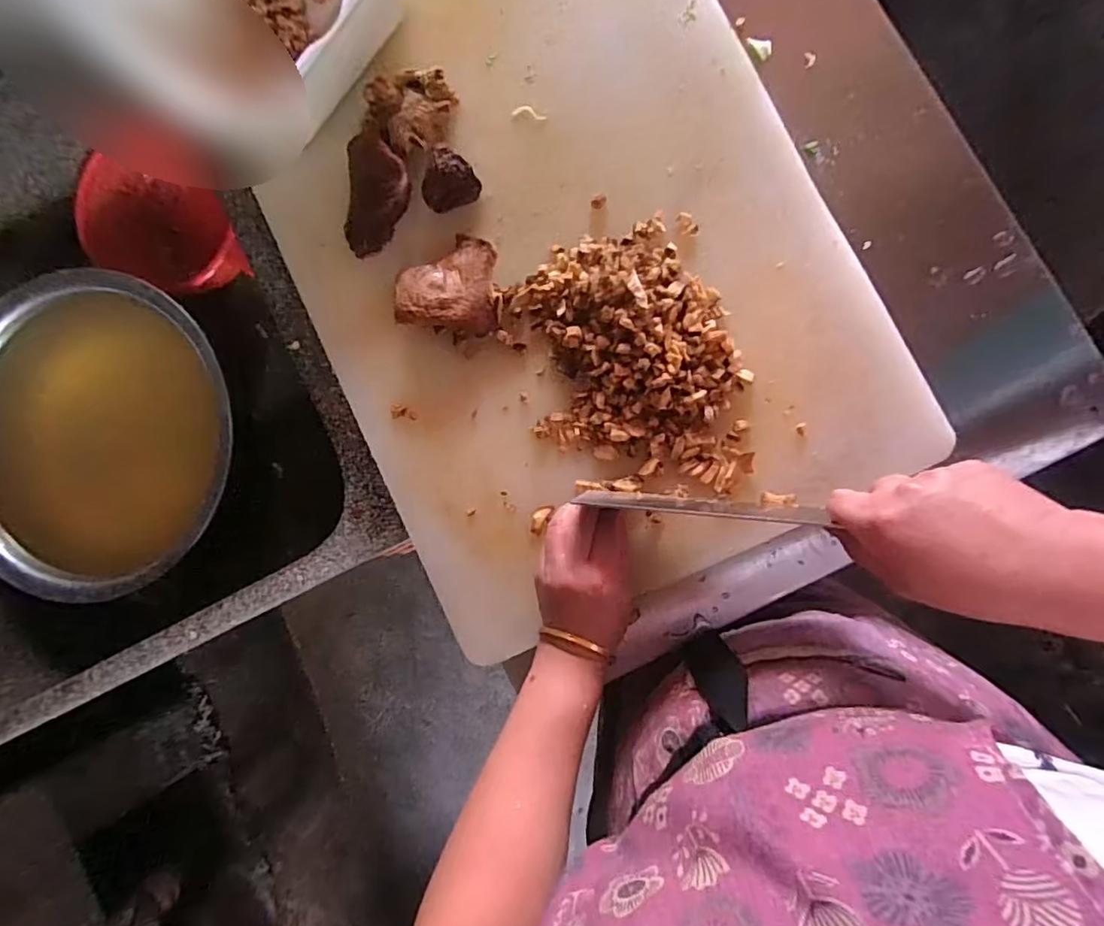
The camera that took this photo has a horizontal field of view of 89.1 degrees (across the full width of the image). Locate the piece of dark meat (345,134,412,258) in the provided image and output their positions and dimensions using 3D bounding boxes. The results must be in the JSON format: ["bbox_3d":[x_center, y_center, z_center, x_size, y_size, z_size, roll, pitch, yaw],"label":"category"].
[{"bbox_3d":[-0.138,-0.212,0.443,0.057,0.022,0.088,5,91,7],"label":"piece of dark meat"}]

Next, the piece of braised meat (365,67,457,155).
[{"bbox_3d":[-0.111,-0.278,0.442,0.071,0.024,0.057,-30,87,6],"label":"piece of braised meat"}]

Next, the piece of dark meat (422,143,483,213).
[{"bbox_3d":[-0.083,-0.225,0.442,0.044,0.022,0.041,0,90,7],"label":"piece of dark meat"}]

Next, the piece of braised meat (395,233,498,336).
[{"bbox_3d":[-0.079,-0.141,0.433,0.075,0.032,0.075,6,91,7],"label":"piece of braised meat"}]

